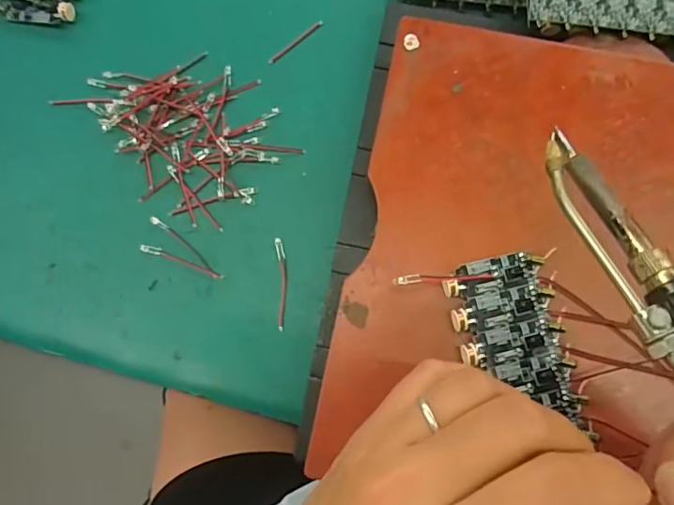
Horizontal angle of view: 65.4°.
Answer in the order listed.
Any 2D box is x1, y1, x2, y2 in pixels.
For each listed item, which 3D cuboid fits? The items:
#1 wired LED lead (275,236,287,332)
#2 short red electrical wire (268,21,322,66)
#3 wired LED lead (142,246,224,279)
[{"bbox_3d":[-0.030,0.016,0.281,0.006,0.004,0.050,-4,78,1],"label":"wired LED lead"},{"bbox_3d":[-0.024,-0.126,0.311,0.040,0.004,0.005,-40,80,-7],"label":"short red electrical wire"},{"bbox_3d":[-0.085,0.004,0.286,0.048,0.004,0.005,20,79,6],"label":"wired LED lead"}]

